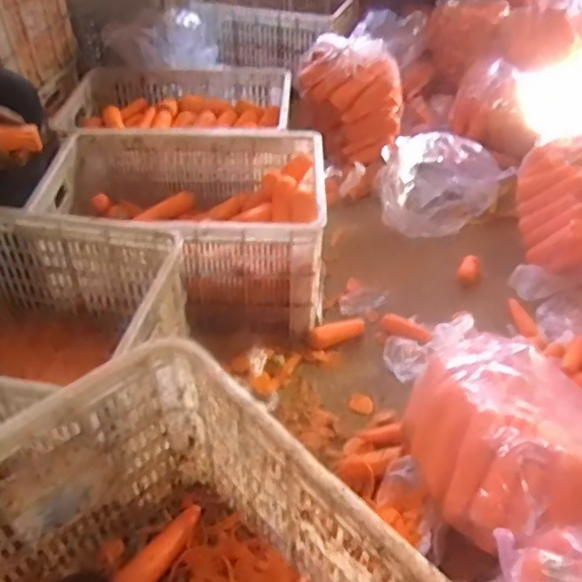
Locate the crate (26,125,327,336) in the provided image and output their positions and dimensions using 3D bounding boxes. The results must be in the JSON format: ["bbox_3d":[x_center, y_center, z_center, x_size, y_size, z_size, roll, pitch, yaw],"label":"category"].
[{"bbox_3d":[-0.190,-0.121,1.187,0.501,0.228,0.378,-4,41,-2],"label":"crate"}]

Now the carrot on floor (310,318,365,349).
[{"bbox_3d":[0.089,0.078,1.140,0.099,0.037,0.029,-12,42,-12],"label":"carrot on floor"}]

